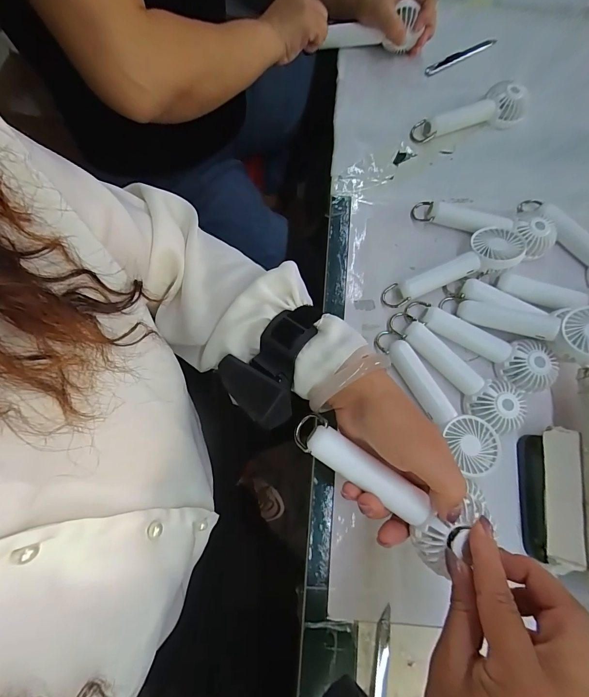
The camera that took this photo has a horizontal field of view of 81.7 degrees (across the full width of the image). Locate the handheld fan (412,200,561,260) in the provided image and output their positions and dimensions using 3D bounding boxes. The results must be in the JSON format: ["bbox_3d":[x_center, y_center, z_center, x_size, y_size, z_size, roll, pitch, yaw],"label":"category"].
[{"bbox_3d":[0.227,-0.148,0.407,0.163,0.030,0.047,20,75,3],"label":"handheld fan"}]

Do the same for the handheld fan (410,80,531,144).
[{"bbox_3d":[0.236,-0.309,0.449,0.157,0.032,0.051,-20,82,-8],"label":"handheld fan"}]

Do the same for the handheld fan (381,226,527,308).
[{"bbox_3d":[0.183,-0.086,0.384,0.170,0.042,0.057,-30,80,-9],"label":"handheld fan"}]

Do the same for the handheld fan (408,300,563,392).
[{"bbox_3d":[0.199,-0.005,0.368,0.158,0.030,0.051,25,75,5],"label":"handheld fan"}]

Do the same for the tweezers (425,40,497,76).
[{"bbox_3d":[0.243,-0.431,0.502,0.128,0.005,0.014,-30,78,-10],"label":"tweezers"}]

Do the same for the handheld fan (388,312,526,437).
[{"bbox_3d":[0.167,0.023,0.359,0.161,0.027,0.053,38,76,8],"label":"handheld fan"}]

